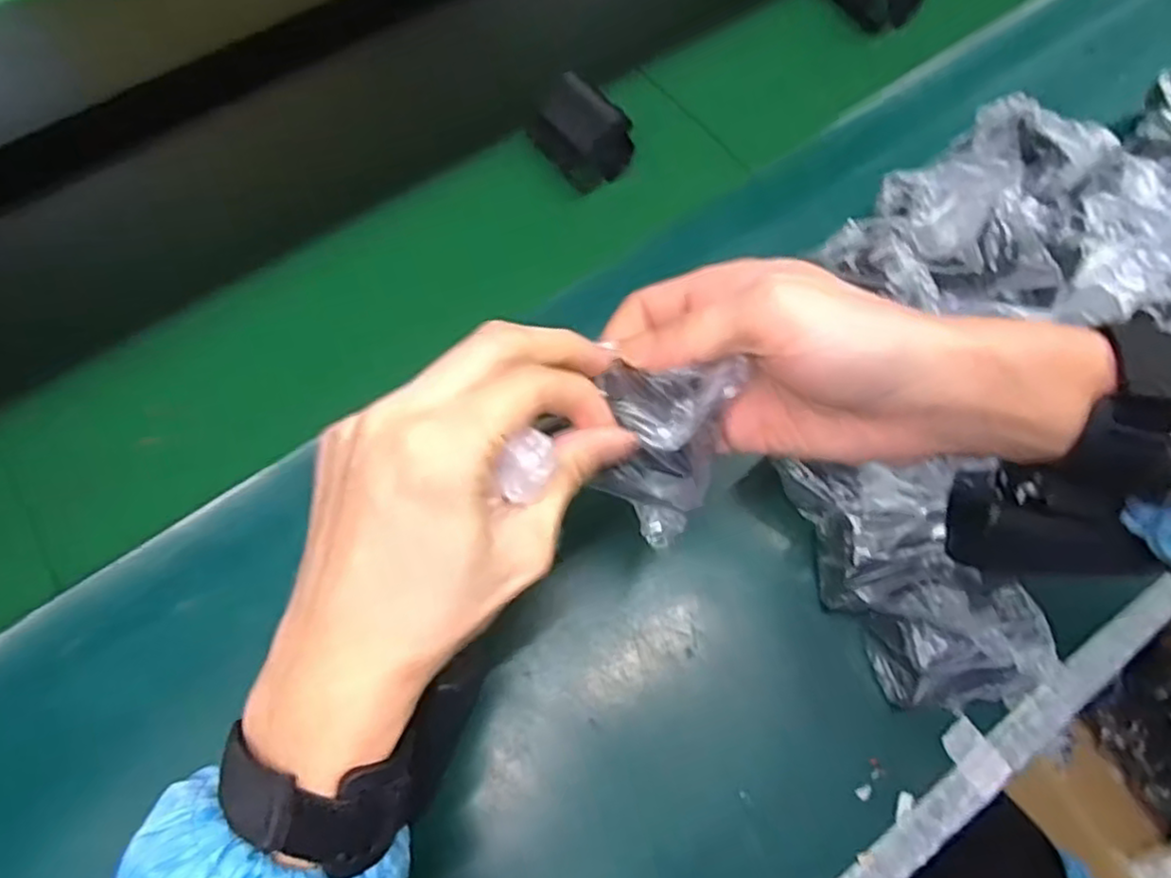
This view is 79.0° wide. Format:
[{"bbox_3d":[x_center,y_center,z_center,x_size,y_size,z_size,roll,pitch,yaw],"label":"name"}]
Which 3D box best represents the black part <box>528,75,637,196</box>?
[{"bbox_3d":[-0.004,-0.212,0.495,0.047,0.038,0.070,-35,70,-14],"label":"black part"}]

